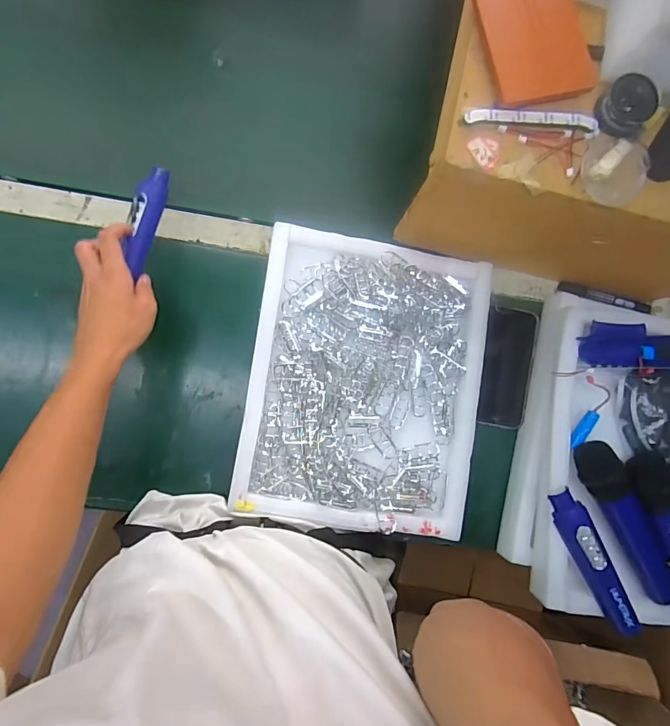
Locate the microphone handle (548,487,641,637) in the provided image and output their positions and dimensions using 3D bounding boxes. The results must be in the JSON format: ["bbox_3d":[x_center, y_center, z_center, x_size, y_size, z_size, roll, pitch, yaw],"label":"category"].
[{"bbox_3d":[0.291,0.226,0.480,0.036,0.020,0.167,-23,90,-7],"label":"microphone handle"}]

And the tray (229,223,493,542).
[{"bbox_3d":[0.039,0.025,0.539,0.279,0.047,0.343,9,87,-4],"label":"tray"}]

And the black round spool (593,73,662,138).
[{"bbox_3d":[0.261,-0.230,0.378,0.046,0.022,0.044,0,87,-6],"label":"black round spool"}]

